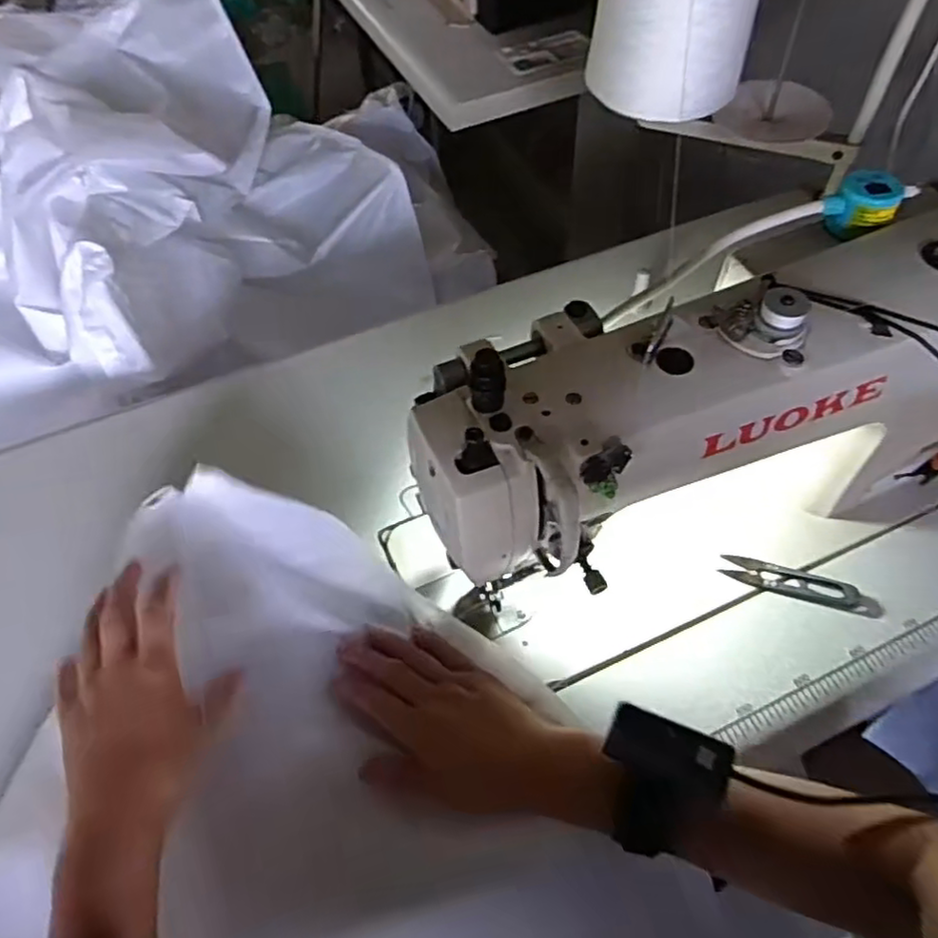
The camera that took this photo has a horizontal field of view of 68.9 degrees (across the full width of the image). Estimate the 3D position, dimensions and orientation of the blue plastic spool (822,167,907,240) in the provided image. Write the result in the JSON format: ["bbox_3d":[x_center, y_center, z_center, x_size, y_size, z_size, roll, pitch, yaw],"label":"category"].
[{"bbox_3d":[0.268,-0.180,0.466,0.042,0.035,0.034,29,61,19],"label":"blue plastic spool"}]

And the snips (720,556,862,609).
[{"bbox_3d":[0.256,0.090,0.546,0.101,0.012,0.026,16,58,12],"label":"snips"}]

